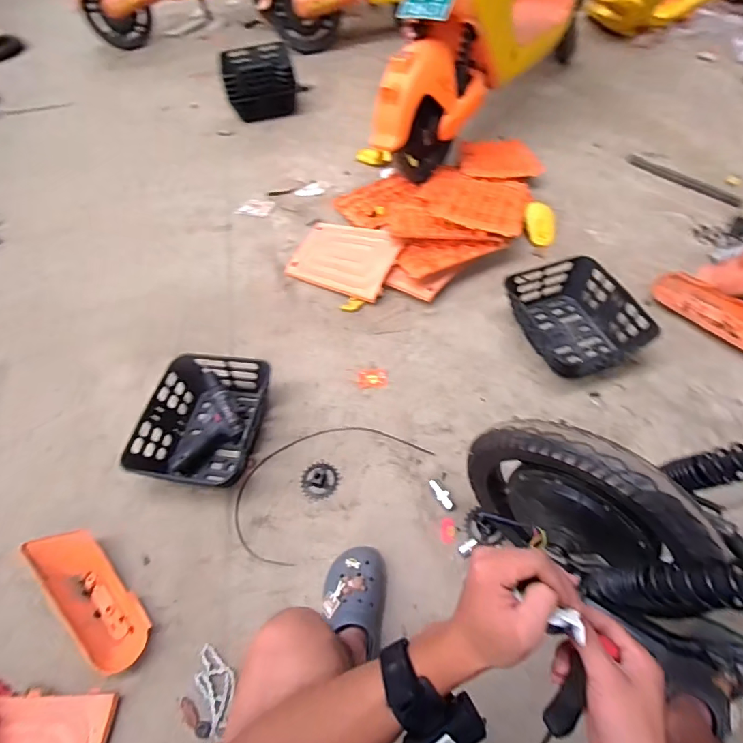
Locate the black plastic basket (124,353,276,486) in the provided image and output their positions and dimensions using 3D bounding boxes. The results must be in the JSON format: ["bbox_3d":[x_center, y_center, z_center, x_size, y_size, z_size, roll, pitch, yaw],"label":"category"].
[{"bbox_3d":[-0.385,0.110,1.055,0.273,0.123,0.314,4,55,8],"label":"black plastic basket"}]

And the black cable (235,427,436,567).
[{"bbox_3d":[-0.107,0.237,1.015,0.440,0.014,0.242,-35,59,-18],"label":"black cable"}]

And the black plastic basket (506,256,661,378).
[{"bbox_3d":[0.515,-0.140,1.157,0.274,0.105,0.323,-15,55,-5],"label":"black plastic basket"}]

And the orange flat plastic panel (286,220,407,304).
[{"bbox_3d":[-0.083,-0.361,1.394,0.339,0.023,0.257,19,64,24],"label":"orange flat plastic panel"}]

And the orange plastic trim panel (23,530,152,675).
[{"bbox_3d":[-0.566,0.442,0.890,0.328,0.033,0.118,36,65,26],"label":"orange plastic trim panel"}]

